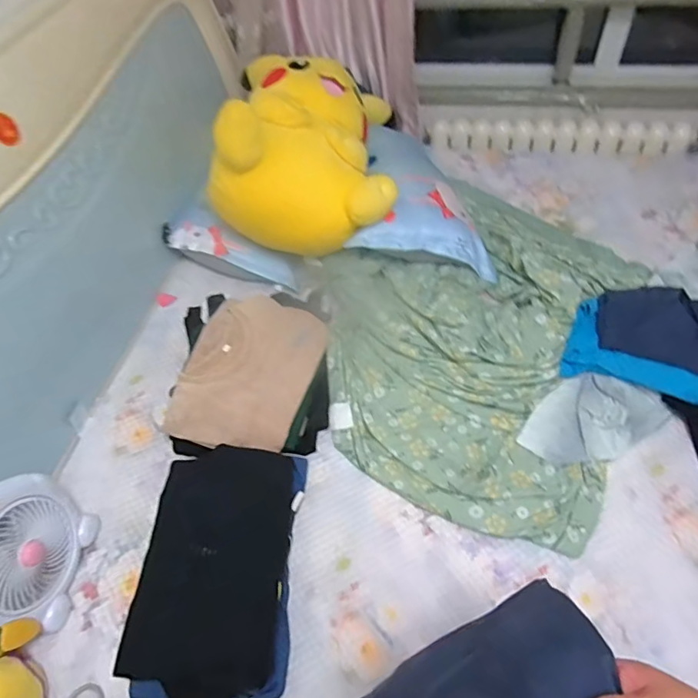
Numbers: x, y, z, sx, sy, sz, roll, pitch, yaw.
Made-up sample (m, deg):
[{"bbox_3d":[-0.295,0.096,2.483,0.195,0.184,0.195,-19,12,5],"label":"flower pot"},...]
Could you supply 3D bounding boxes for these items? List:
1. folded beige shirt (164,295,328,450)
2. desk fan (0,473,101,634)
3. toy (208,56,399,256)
[{"bbox_3d":[-0.223,0.035,1.148,0.264,0.087,0.370,11,55,14],"label":"folded beige shirt"},{"bbox_3d":[-0.584,0.357,0.901,0.099,0.276,0.249,0,53,6],"label":"desk fan"},{"bbox_3d":[-0.163,-0.604,1.392,0.420,0.305,0.673,-12,53,-3],"label":"toy"}]

